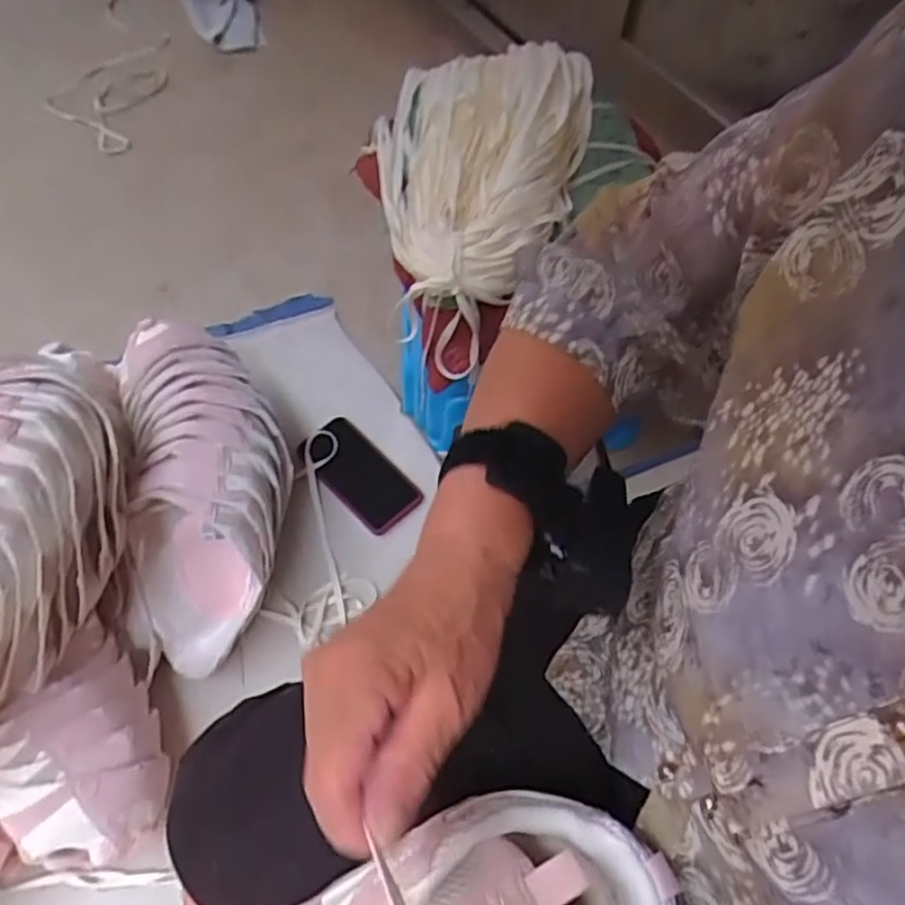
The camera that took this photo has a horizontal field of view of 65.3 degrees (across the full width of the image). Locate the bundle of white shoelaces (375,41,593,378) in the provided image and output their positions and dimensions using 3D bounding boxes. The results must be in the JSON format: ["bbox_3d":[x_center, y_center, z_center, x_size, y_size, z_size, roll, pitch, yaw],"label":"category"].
[{"bbox_3d":[0.029,-0.272,0.708,0.212,0.100,0.331,3,58,-2],"label":"bundle of white shoelaces"}]

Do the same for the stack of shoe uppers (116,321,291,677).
[{"bbox_3d":[-0.280,0.030,0.809,0.180,0.171,0.361,-15,61,-9],"label":"stack of shoe uppers"}]

